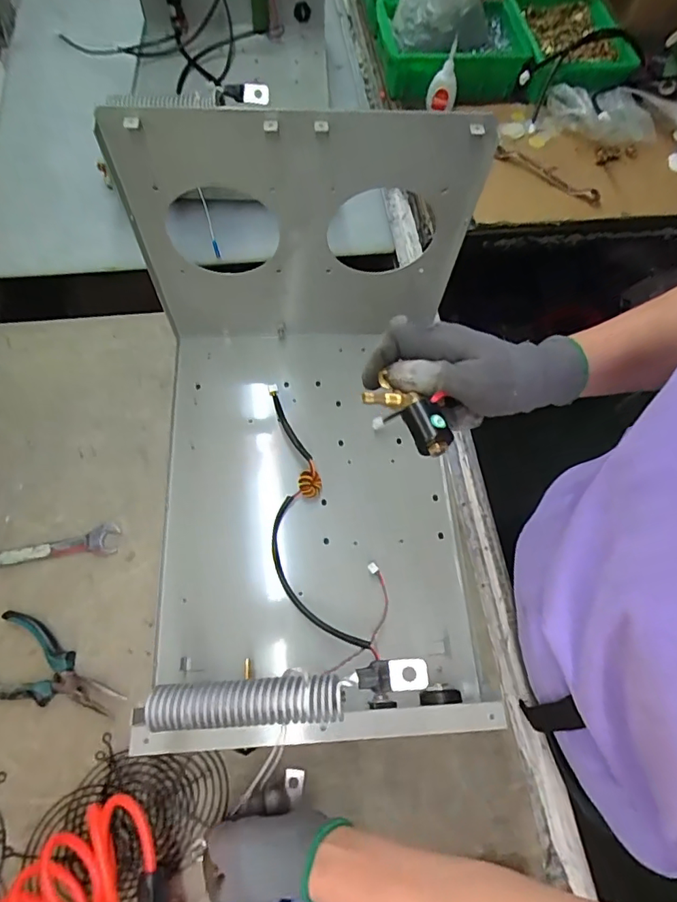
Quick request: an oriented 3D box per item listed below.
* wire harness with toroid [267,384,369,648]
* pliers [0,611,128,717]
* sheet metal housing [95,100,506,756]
[{"bbox_3d":[-0.048,0.060,0.564,0.071,0.035,0.318,-12,68,-9],"label":"wire harness with toroid"},{"bbox_3d":[-0.288,0.224,0.504,0.147,0.024,0.073,25,67,7],"label":"pliers"},{"bbox_3d":[-0.024,-0.001,0.459,0.321,0.317,0.464,-2,67,-4],"label":"sheet metal housing"}]

